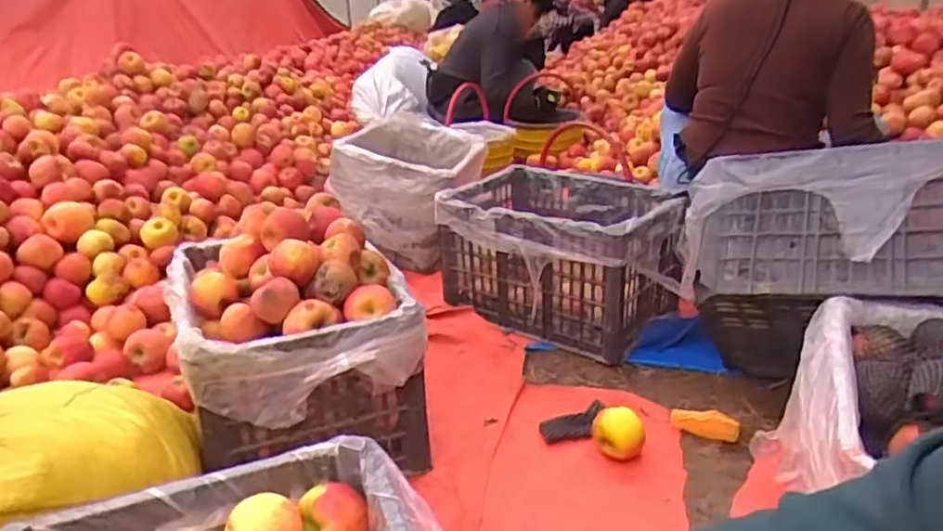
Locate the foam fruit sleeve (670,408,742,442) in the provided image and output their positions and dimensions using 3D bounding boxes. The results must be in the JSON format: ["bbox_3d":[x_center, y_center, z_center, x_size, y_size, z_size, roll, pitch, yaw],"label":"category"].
[{"bbox_3d":[0.410,0.275,1.181,0.119,0.040,0.028,12,28,30],"label":"foam fruit sleeve"}]

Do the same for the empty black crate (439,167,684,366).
[{"bbox_3d":[0.229,-0.034,1.616,0.546,0.290,0.387,12,28,31],"label":"empty black crate"}]

